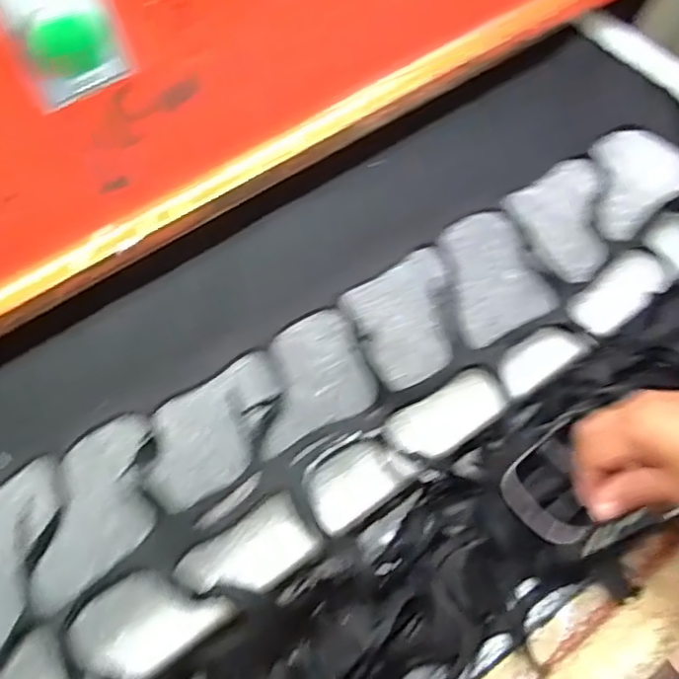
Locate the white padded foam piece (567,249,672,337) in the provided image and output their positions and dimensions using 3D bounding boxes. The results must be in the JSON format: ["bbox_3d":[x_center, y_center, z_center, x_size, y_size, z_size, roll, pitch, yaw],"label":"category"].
[{"bbox_3d":[0.259,-0.044,0.579,0.095,0.016,0.050,-35,64,-13],"label":"white padded foam piece"}]

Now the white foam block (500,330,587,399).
[{"bbox_3d":[0.173,0.015,0.543,0.083,0.010,0.038,-34,64,-12],"label":"white foam block"}]

